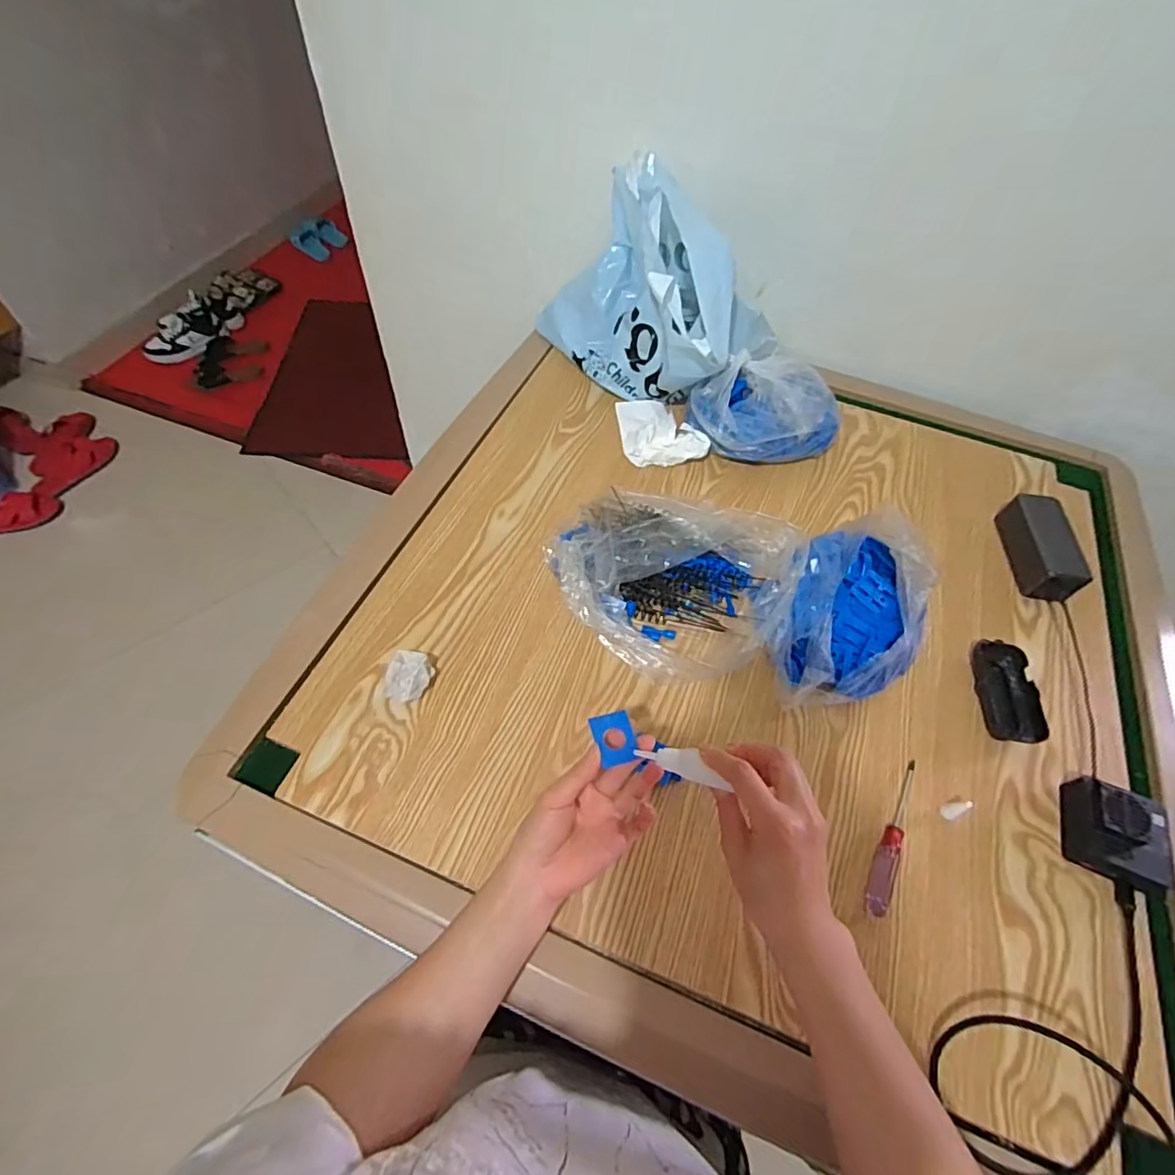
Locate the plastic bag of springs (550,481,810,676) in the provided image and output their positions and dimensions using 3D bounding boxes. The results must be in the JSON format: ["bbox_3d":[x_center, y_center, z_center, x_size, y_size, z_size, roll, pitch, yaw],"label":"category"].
[{"bbox_3d":[0.089,-0.022,0.640,0.257,0.072,0.226,23,58,10],"label":"plastic bag of springs"}]

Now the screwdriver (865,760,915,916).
[{"bbox_3d":[0.282,0.225,0.527,0.021,0.013,0.150,27,59,13],"label":"screwdriver"}]

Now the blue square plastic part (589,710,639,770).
[{"bbox_3d":[0.021,0.117,0.450,0.031,0.004,0.040,-11,59,-11],"label":"blue square plastic part"}]

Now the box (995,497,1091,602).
[{"bbox_3d":[0.548,-0.046,0.697,0.055,0.049,0.134,5,57,-1],"label":"box"}]

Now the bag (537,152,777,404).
[{"bbox_3d":[0.098,-0.407,0.807,0.337,0.211,0.212,41,63,20],"label":"bag"}]

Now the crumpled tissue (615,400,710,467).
[{"bbox_3d":[0.099,-0.208,0.777,0.115,0.051,0.082,-5,58,-7],"label":"crumpled tissue"}]

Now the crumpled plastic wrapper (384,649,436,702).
[{"bbox_3d":[-0.177,0.089,0.571,0.041,0.028,0.050,14,57,5],"label":"crumpled plastic wrapper"}]

